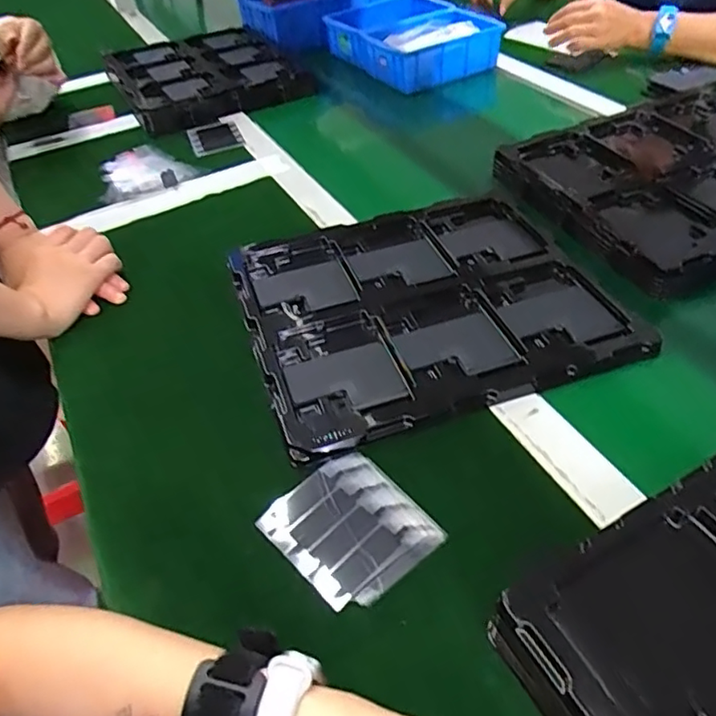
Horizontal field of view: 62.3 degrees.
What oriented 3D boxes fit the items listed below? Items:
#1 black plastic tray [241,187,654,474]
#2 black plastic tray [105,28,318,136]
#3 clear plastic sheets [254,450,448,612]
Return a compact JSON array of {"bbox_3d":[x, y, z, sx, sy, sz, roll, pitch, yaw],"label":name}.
[{"bbox_3d":[0.059,-0.055,0.559,0.315,0.015,0.273,-16,47,-11],"label":"black plastic tray"},{"bbox_3d":[-0.238,-0.457,0.947,0.273,0.039,0.265,-22,47,-14],"label":"black plastic tray"},{"bbox_3d":[-0.006,0.114,0.402,0.089,0.004,0.097,-33,51,-24],"label":"clear plastic sheets"}]

